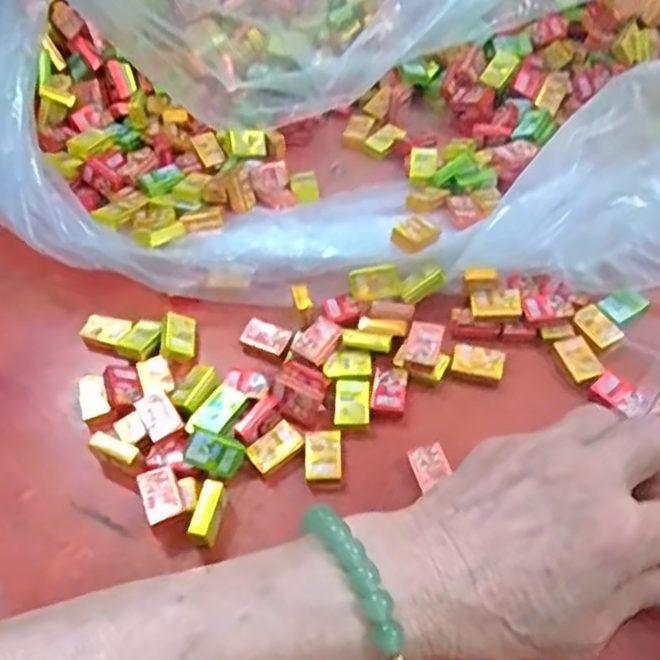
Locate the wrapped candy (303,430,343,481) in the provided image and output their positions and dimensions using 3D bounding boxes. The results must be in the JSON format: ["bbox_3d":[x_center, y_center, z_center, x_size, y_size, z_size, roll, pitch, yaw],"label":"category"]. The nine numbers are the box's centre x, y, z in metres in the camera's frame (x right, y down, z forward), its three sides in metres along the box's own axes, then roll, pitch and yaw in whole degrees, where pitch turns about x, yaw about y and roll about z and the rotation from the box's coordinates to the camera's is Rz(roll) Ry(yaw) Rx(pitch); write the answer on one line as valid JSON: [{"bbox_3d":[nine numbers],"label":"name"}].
[{"bbox_3d":[-0.004,0.058,0.329,0.018,0.004,0.025,-3,54,2],"label":"wrapped candy"}]

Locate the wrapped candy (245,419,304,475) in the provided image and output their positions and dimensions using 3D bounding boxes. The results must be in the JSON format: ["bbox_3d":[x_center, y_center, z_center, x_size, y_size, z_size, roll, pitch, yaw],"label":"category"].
[{"bbox_3d":[-0.026,0.057,0.335,0.026,0.006,0.017,-32,58,-18],"label":"wrapped candy"}]

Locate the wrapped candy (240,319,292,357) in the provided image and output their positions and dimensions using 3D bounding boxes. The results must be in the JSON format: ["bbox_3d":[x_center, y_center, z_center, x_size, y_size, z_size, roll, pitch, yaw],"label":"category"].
[{"bbox_3d":[-0.034,0.004,0.375,0.026,0.005,0.015,19,58,18],"label":"wrapped candy"}]

